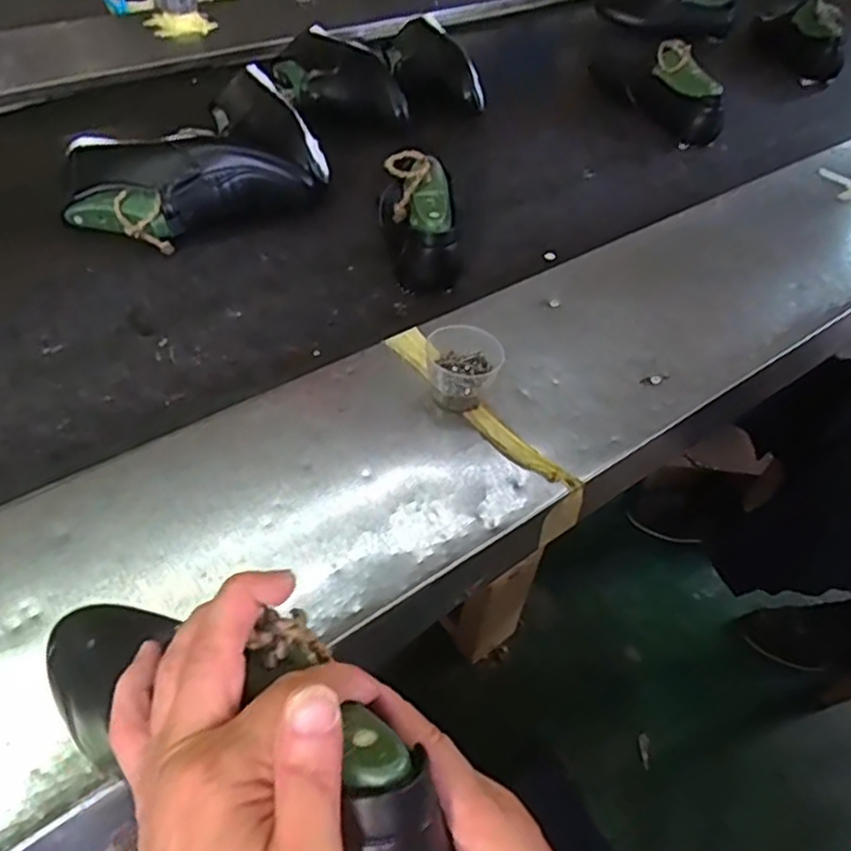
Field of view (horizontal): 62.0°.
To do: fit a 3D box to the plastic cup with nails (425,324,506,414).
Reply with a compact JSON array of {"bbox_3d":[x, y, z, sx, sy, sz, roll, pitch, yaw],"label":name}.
[{"bbox_3d":[0.032,-0.050,0.596,0.061,0.052,0.071,5,47,-1],"label":"plastic cup with nails"}]

